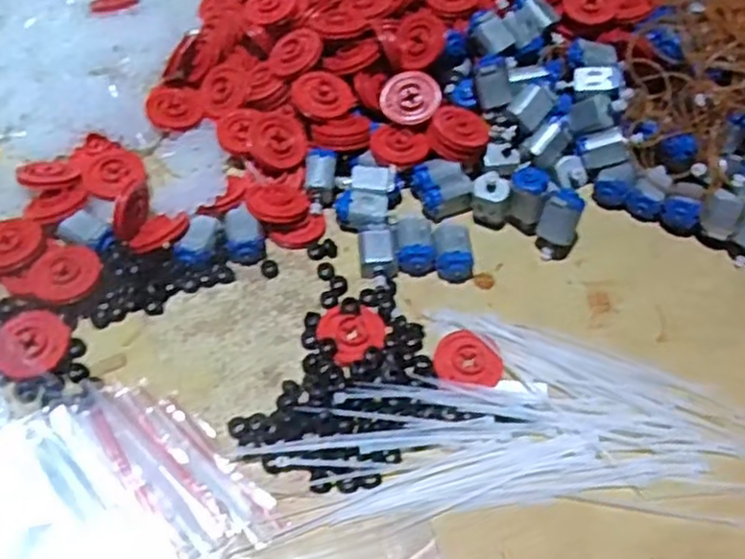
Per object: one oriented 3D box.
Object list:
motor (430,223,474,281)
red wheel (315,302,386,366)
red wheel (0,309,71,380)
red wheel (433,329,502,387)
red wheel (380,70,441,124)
[{"bbox_3d":[0.041,-0.015,0.381,0.021,0.015,0.029,-2,57,-7],"label":"motor"},{"bbox_3d":[-0.010,0.024,0.352,0.031,0.004,0.031,2,57,-4],"label":"red wheel"},{"bbox_3d":[-0.155,0.029,0.332,0.033,0.006,0.031,2,57,-4],"label":"red wheel"},{"bbox_3d":[0.046,0.036,0.347,0.032,0.004,0.028,6,57,-1],"label":"red wheel"},{"bbox_3d":[0.021,-0.102,0.414,0.034,0.004,0.030,-15,87,10],"label":"red wheel"}]

